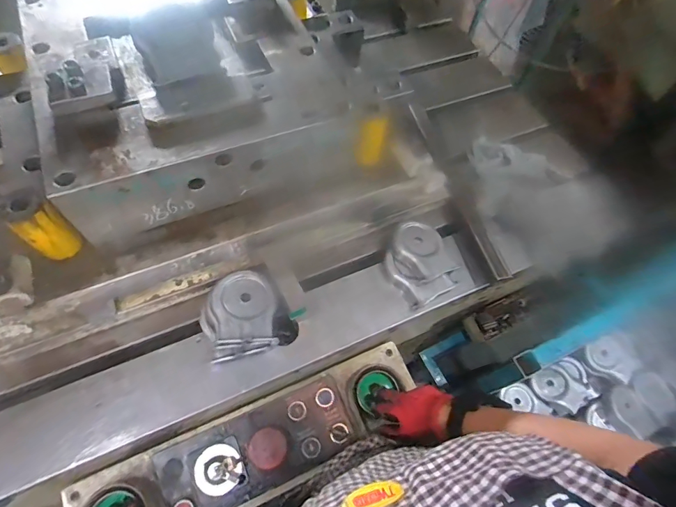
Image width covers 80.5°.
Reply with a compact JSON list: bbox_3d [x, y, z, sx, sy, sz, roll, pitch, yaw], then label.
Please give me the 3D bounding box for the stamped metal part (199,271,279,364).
[{"bbox_3d":[-0.156,0.095,0.633,0.118,0.057,0.127,-16,63,-13],"label":"stamped metal part"}]

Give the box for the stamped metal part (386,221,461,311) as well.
[{"bbox_3d":[0.151,0.009,0.730,0.120,0.044,0.145,-24,65,-17],"label":"stamped metal part"}]

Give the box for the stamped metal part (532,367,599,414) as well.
[{"bbox_3d":[0.586,0.362,1.049,0.129,0.012,0.087,38,104,16],"label":"stamped metal part"}]

